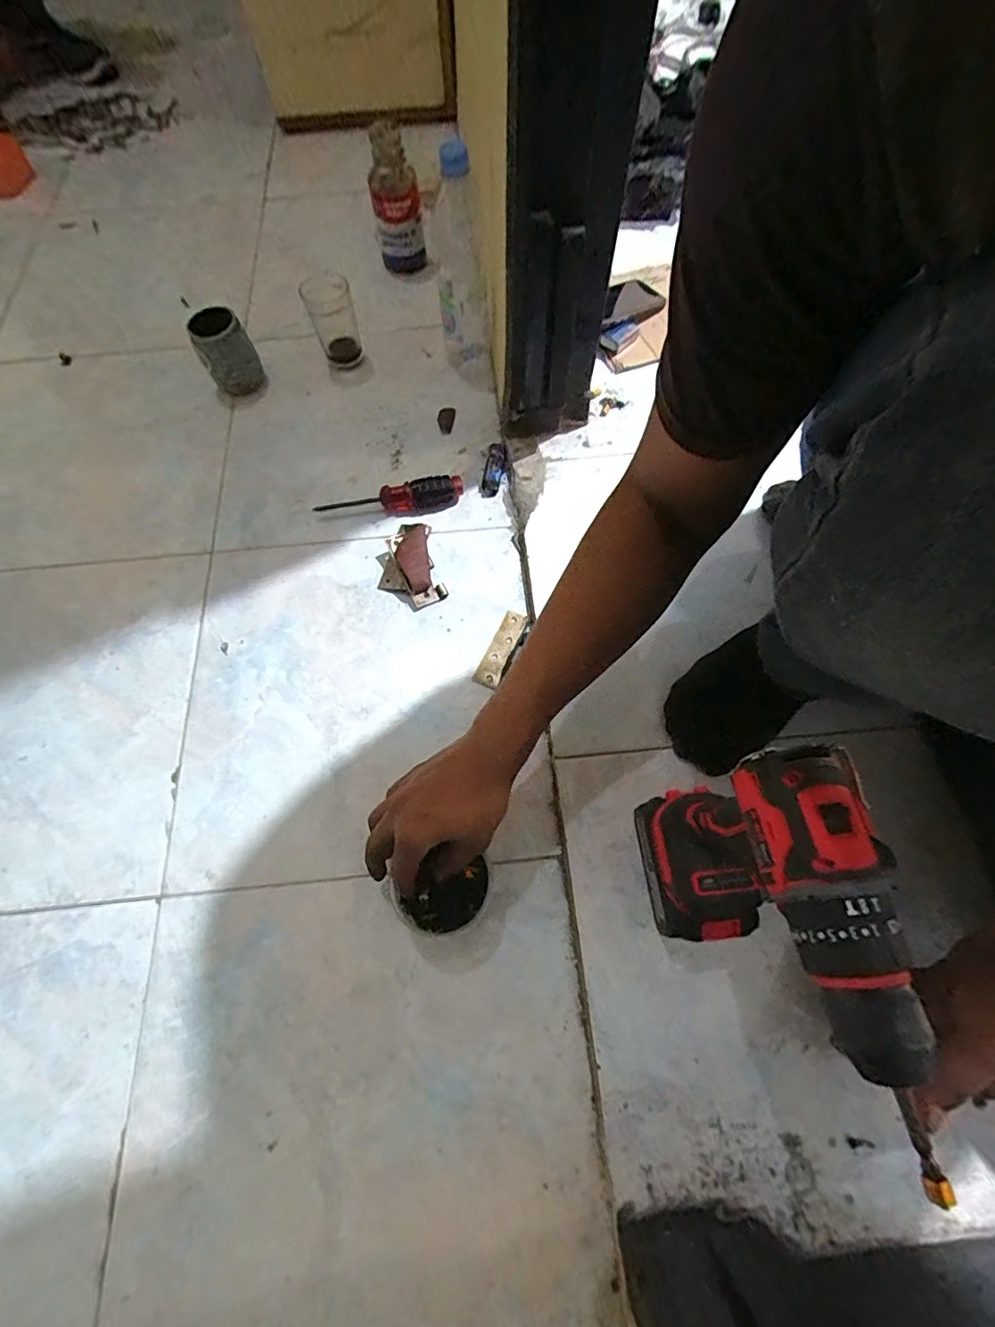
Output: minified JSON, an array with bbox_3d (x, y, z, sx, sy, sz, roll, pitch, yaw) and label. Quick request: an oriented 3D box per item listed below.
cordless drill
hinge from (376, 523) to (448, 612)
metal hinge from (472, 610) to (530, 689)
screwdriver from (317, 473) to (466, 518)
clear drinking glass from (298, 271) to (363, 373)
[{"bbox_3d":[0.168,0.162,0.336,0.059,0.236,0.171,-12,69,-3],"label":"cordless drill"},{"bbox_3d":[-0.108,-0.115,0.616,0.072,0.028,0.104,-17,68,-6],"label":"hinge"},{"bbox_3d":[0.005,-0.017,0.581,0.033,0.005,0.096,23,70,11],"label":"metal hinge"},{"bbox_3d":[-0.134,-0.204,0.643,0.182,0.029,0.034,-10,67,-3],"label":"screwdriver"},{"bbox_3d":[-0.234,-0.490,0.732,0.063,0.094,0.077,-19,68,-6],"label":"clear drinking glass"}]

